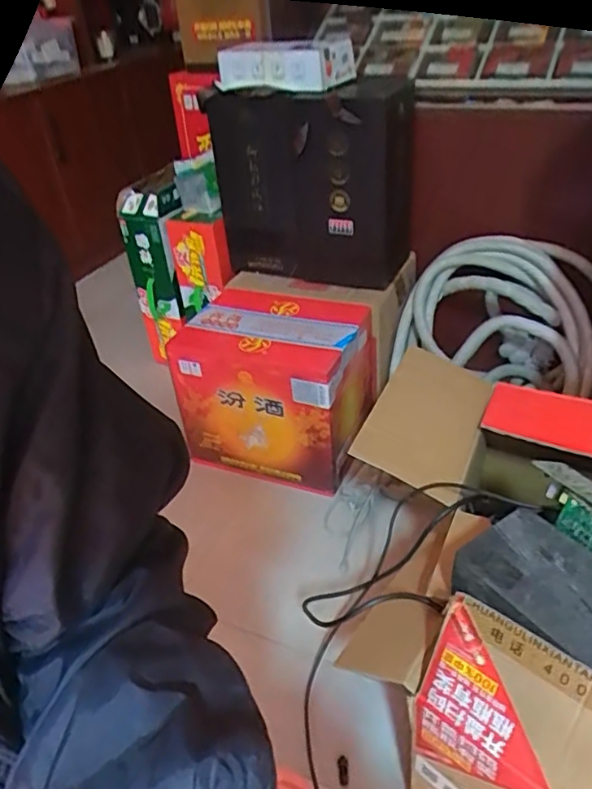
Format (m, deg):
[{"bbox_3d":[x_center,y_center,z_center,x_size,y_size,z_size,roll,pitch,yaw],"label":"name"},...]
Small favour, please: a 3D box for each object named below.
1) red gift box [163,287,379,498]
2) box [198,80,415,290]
[{"bbox_3d":[-0.039,-0.012,1.208,0.333,0.307,0.251,13,40,24],"label":"red gift box"},{"bbox_3d":[0.037,-0.399,1.165,0.370,0.346,0.159,20,44,31],"label":"box"}]

